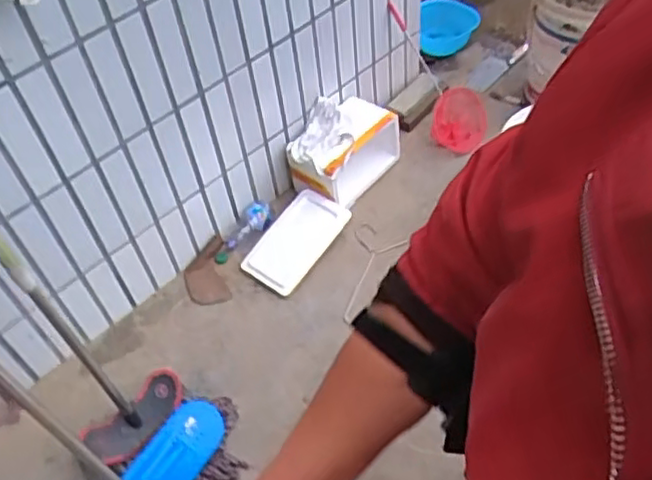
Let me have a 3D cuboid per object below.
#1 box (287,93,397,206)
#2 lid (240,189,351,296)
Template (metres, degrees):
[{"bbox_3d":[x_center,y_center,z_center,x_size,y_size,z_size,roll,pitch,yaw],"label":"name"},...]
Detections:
[{"bbox_3d":[0.061,-0.237,1.749,0.175,0.138,0.290,30,59,29],"label":"box"},{"bbox_3d":[-0.073,0.003,1.697,0.146,0.037,0.269,39,81,13],"label":"lid"}]

